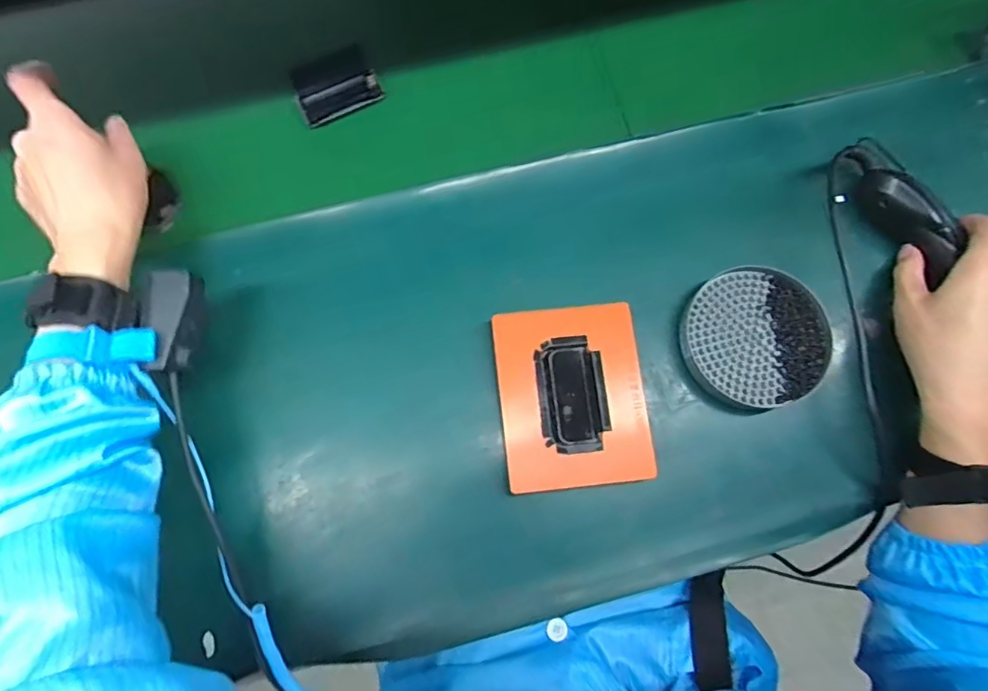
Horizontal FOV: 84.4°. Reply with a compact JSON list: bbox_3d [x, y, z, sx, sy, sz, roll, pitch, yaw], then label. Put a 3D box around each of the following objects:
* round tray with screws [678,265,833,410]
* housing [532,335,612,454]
[{"bbox_3d":[0.209,-0.006,0.437,0.110,0.019,0.114,0,76,-2],"label":"round tray with screws"},{"bbox_3d":[0.060,0.039,0.425,0.052,0.014,0.087,-5,76,-3],"label":"housing"}]

